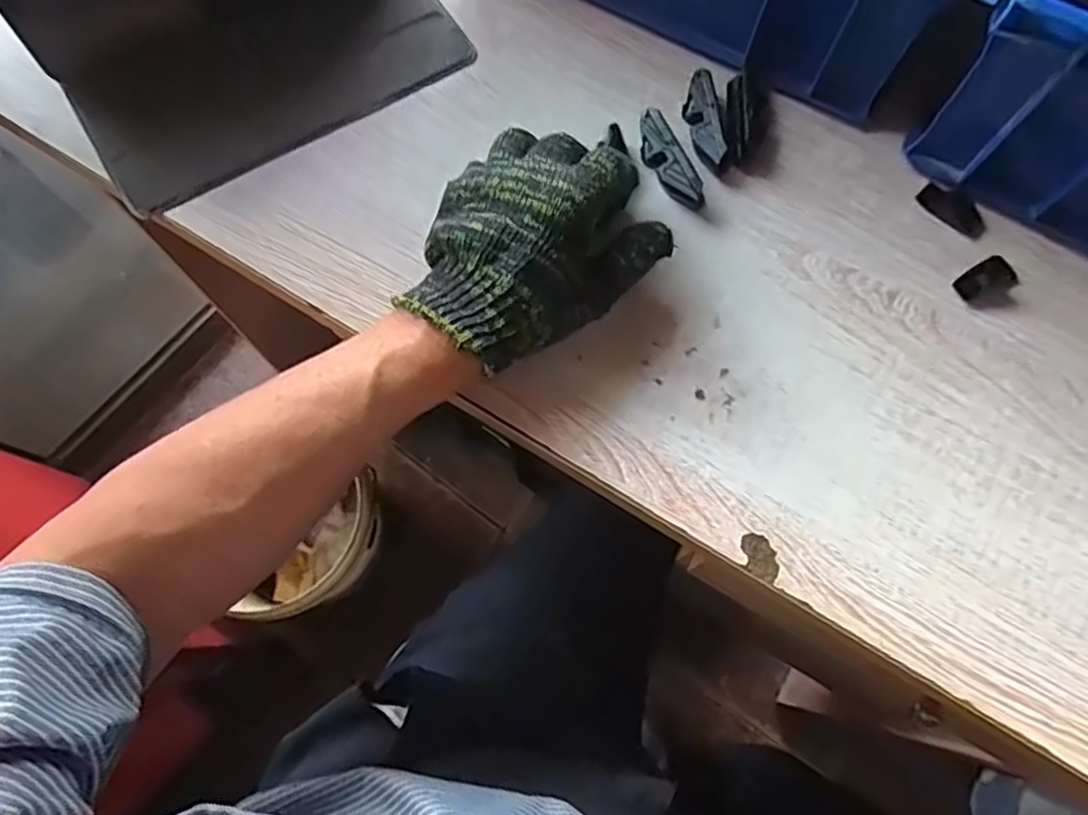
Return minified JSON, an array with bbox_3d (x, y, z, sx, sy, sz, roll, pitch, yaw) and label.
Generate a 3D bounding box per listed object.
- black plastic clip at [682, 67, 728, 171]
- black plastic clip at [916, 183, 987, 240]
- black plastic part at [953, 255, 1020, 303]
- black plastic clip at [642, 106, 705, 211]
[{"bbox_3d":[0.107,-0.191,0.451,0.020,0.015,0.070,-7,73,-3],"label":"black plastic clip"},{"bbox_3d":[0.270,-0.130,0.446,0.047,0.009,0.019,41,76,11],"label":"black plastic clip"},{"bbox_3d":[0.272,-0.078,0.419,0.037,0.005,0.022,-27,75,-9],"label":"black plastic part"},{"bbox_3d":[0.080,-0.160,0.441,0.020,0.016,0.070,-25,75,-8],"label":"black plastic clip"}]

